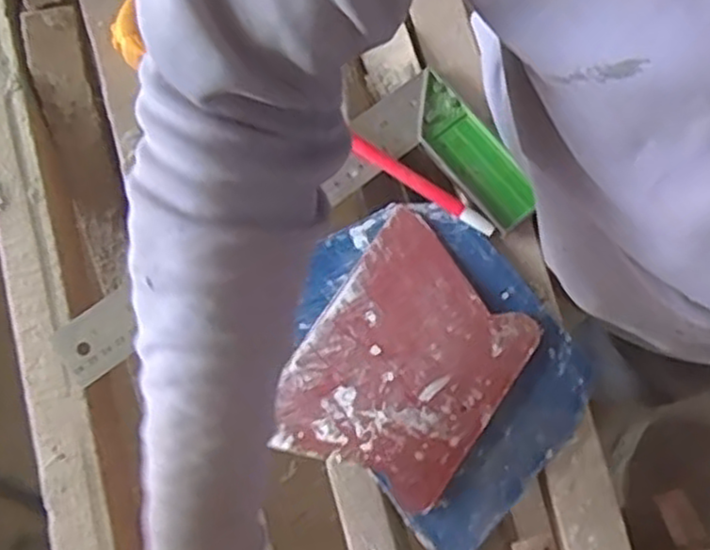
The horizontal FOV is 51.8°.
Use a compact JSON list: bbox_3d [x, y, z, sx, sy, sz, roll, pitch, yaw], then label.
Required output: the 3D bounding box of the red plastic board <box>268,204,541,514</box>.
[{"bbox_3d":[0.032,0.055,0.460,0.122,0.007,0.156,34,81,8],"label":"red plastic board"}]

